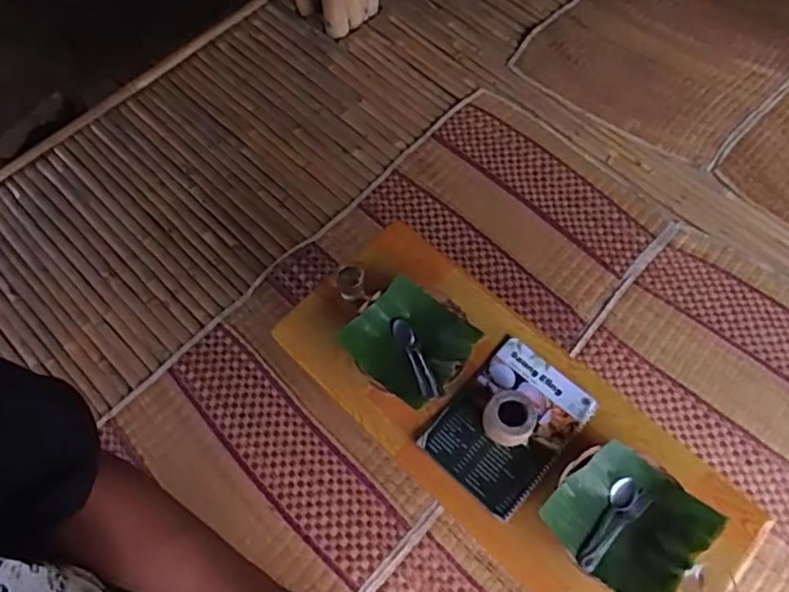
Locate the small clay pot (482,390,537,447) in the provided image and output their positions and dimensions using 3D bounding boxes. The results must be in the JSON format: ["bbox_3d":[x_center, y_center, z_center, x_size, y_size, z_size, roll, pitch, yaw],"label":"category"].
[{"bbox_3d":[0.216,0.231,1.107,0.087,0.073,0.088,-1,63,3],"label":"small clay pot"}]

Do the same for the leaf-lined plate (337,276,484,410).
[{"bbox_3d":[0.036,0.082,1.186,0.232,0.045,0.241,0,63,1],"label":"leaf-lined plate"}]

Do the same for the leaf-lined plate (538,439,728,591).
[{"bbox_3d":[0.403,0.384,1.017,0.240,0.053,0.225,39,70,18],"label":"leaf-lined plate"}]

